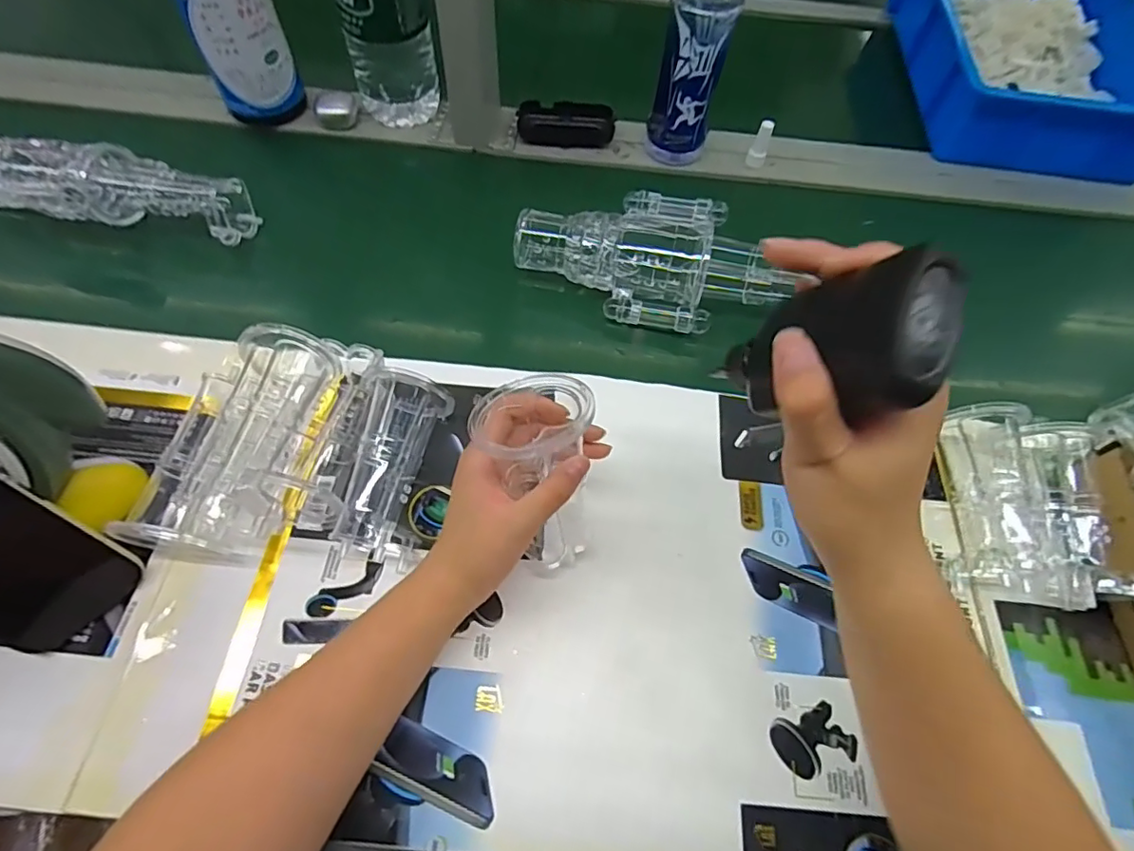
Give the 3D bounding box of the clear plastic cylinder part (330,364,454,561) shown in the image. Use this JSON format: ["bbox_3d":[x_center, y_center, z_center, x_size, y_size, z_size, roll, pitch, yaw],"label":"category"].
[{"bbox_3d":[-0.130,0.025,0.406,0.053,0.053,0.134,14,74,4],"label":"clear plastic cylinder part"}]

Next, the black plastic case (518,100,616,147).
[{"bbox_3d":[-0.001,-0.356,0.651,0.109,0.031,0.042,1,61,-3],"label":"black plastic case"}]

